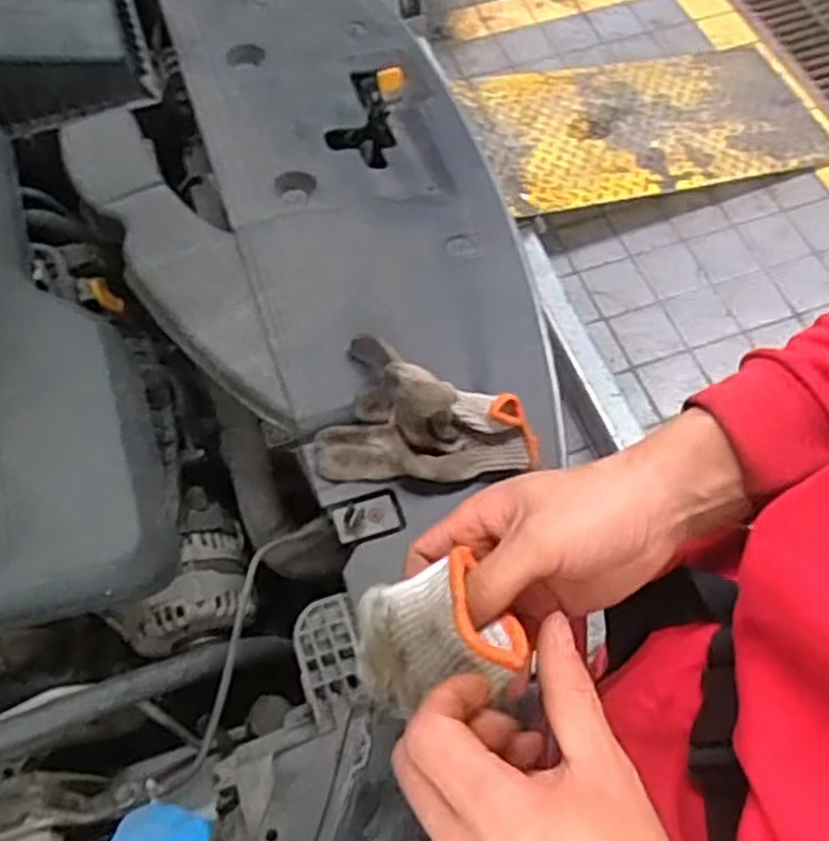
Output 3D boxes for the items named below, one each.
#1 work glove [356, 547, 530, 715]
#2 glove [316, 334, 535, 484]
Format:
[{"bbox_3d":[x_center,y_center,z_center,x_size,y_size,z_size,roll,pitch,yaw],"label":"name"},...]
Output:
[{"bbox_3d":[0.009,0.104,0.388,0.091,0.033,0.064,-26,65,37],"label":"work glove"},{"bbox_3d":[0.011,0.001,0.602,0.166,0.076,0.109,18,64,9],"label":"glove"}]

